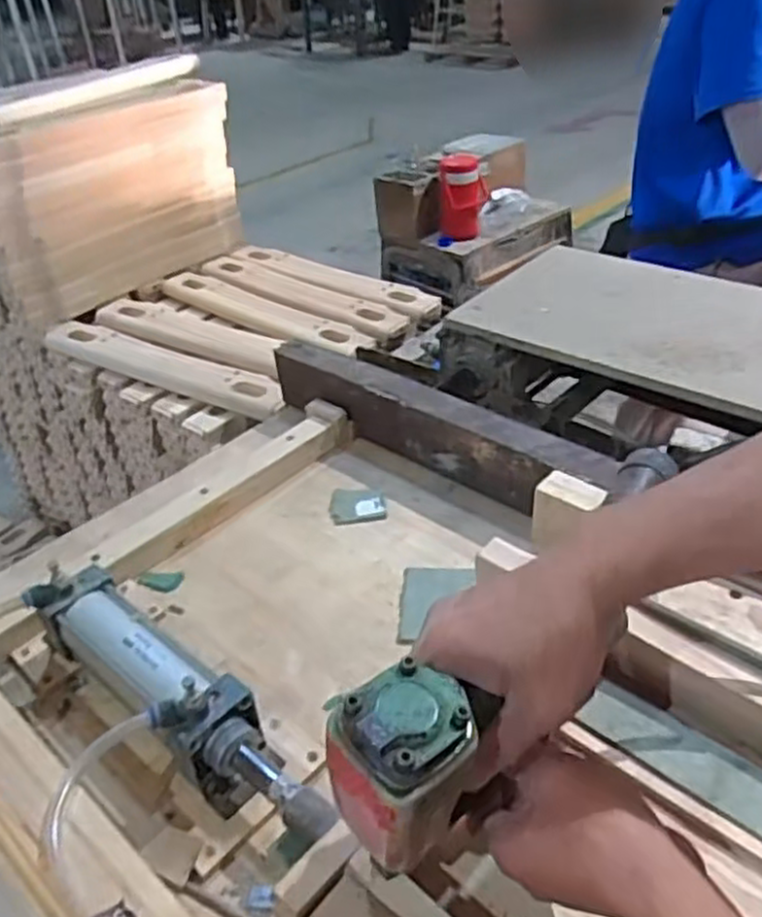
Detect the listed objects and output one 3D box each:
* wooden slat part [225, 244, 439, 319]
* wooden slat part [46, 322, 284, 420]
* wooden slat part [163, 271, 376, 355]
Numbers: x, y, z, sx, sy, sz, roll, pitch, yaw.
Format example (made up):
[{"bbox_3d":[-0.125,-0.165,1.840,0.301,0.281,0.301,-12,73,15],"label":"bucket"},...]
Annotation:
[{"bbox_3d":[-0.104,-0.335,1.420,0.492,0.023,0.072,23,48,31],"label":"wooden slat part"},{"bbox_3d":[-0.340,-0.148,1.181,0.498,0.027,0.079,18,50,25],"label":"wooden slat part"},{"bbox_3d":[-0.209,-0.254,1.312,0.477,0.018,0.083,26,50,33],"label":"wooden slat part"}]

